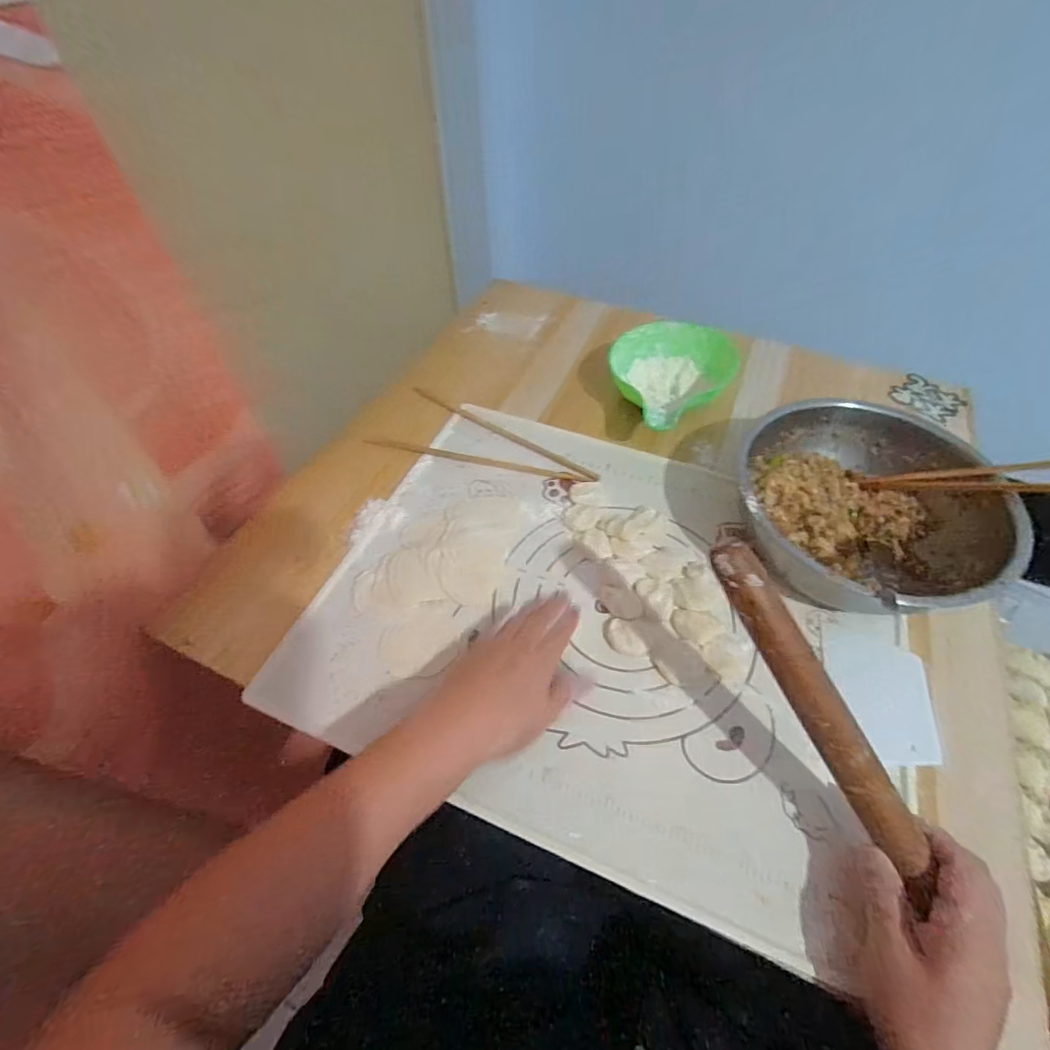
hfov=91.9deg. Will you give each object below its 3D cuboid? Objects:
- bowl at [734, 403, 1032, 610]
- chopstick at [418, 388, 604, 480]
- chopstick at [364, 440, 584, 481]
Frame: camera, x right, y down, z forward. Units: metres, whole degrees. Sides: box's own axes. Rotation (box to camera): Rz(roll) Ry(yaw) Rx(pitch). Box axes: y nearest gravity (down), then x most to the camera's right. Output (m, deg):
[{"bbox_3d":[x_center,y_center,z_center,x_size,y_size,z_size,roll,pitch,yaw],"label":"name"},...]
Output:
[{"bbox_3d":[0.313,-0.019,0.480,0.223,0.082,0.201,21,55,15],"label":"bowl"},{"bbox_3d":[-0.028,-0.109,0.595,0.258,0.006,0.011,29,57,20],"label":"chopstick"},{"bbox_3d":[-0.057,-0.075,0.571,0.241,0.007,0.013,10,53,7],"label":"chopstick"}]

